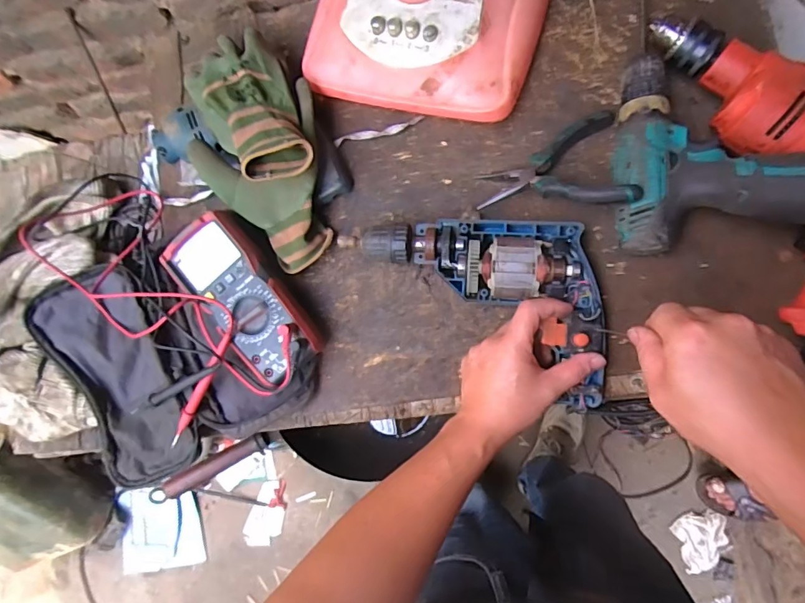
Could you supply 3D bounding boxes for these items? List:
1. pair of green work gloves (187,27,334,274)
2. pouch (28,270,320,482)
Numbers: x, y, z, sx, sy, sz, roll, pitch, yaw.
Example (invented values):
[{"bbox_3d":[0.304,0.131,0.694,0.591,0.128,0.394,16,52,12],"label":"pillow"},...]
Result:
[{"bbox_3d":[-0.150,-0.151,0.471,0.130,0.072,0.248,-16,95,6],"label":"pair of green work gloves"},{"bbox_3d":[-0.248,0.055,0.494,0.249,0.058,0.230,-31,81,4],"label":"pouch"}]

